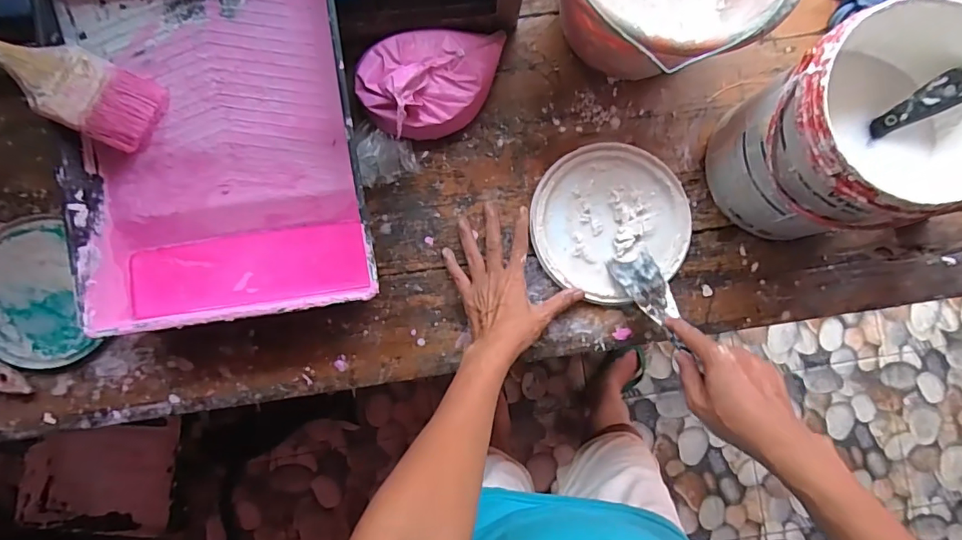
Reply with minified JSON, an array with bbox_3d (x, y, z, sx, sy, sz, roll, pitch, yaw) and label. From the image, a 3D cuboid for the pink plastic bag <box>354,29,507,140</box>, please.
[{"bbox_3d":[-0.048,-0.208,0.542,0.169,0.051,0.113,-16,88,-4],"label":"pink plastic bag"}]

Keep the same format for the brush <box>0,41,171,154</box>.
[{"bbox_3d":[-0.403,-0.182,0.447,0.198,0.030,0.073,24,86,-28],"label":"brush"}]

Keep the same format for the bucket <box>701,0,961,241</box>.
[{"bbox_3d":[0.342,-0.127,0.482,0.176,0.191,0.161,0,87,-3],"label":"bucket"}]

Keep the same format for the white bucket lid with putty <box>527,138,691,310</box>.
[{"bbox_3d":[0.144,-0.056,0.561,0.174,0.015,0.166,0,87,-3],"label":"white bucket lid with putty"}]

